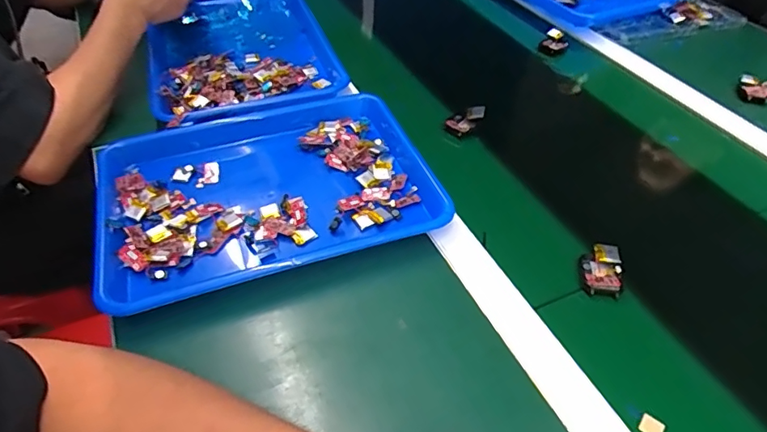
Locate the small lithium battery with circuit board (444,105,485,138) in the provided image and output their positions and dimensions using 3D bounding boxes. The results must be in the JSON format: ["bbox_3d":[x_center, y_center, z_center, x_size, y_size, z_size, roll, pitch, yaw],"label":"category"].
[{"bbox_3d":[0.107,-0.125,0.661,0.031,0.019,0.055,29,51,26],"label":"small lithium battery with circuit board"}]

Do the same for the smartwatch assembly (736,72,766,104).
[{"bbox_3d":[0.528,-0.180,0.727,0.042,0.032,0.038,22,49,20],"label":"smartwatch assembly"}]

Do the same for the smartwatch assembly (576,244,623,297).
[{"bbox_3d":[0.206,0.051,0.484,0.038,0.018,0.049,6,45,5],"label":"smartwatch assembly"}]

